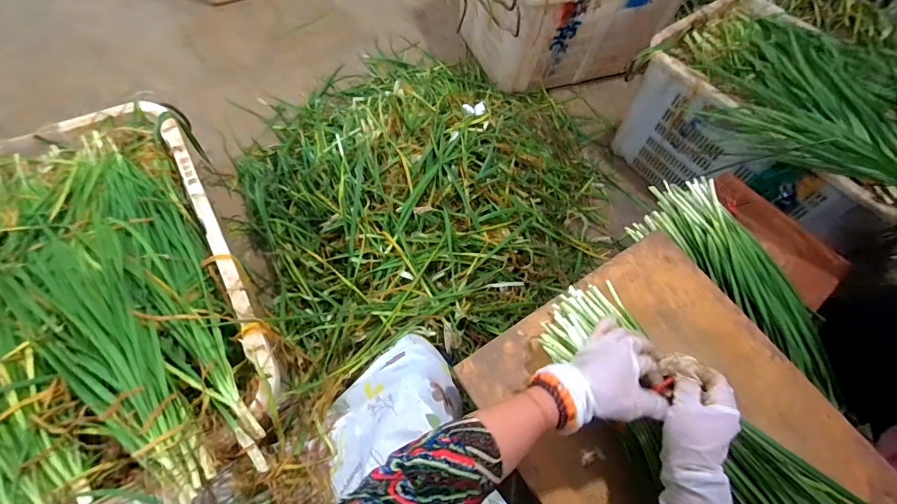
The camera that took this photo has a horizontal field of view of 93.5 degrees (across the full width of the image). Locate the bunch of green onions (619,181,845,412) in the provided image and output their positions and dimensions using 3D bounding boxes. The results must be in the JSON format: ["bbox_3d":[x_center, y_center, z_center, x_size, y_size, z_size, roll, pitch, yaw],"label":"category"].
[{"bbox_3d":[0.492,0.048,0.714,0.120,0.080,0.410,-24,65,-17],"label":"bunch of green onions"}]

